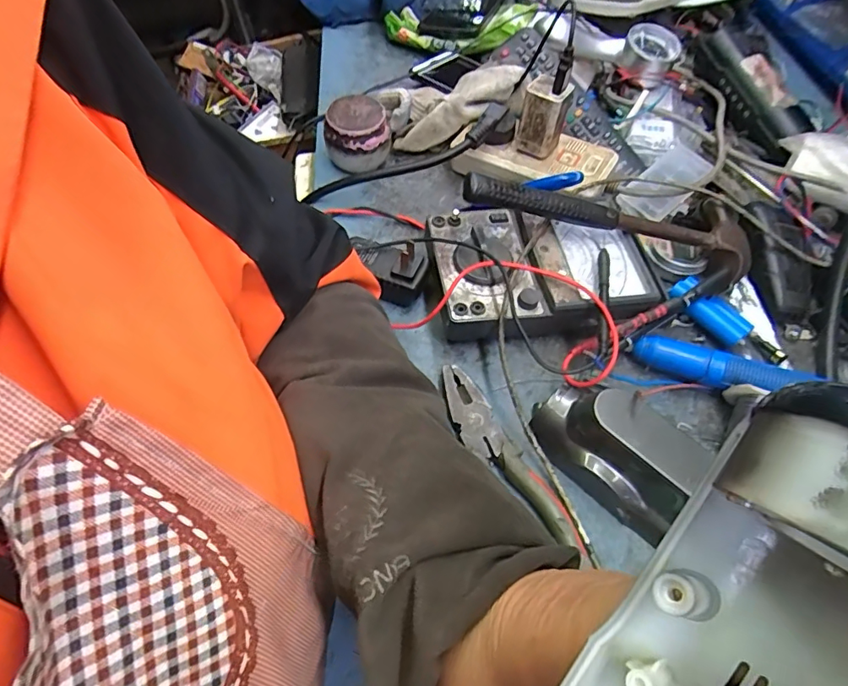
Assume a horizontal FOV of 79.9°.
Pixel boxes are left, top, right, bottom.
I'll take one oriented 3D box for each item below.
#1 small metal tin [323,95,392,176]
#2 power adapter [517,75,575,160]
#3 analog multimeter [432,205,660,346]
[{"bbox_3d":[-0.063,-0.195,0.490,0.054,0.057,0.058,2,57,-3],"label":"small metal tin"},{"bbox_3d":[0.105,-0.200,0.450,0.036,0.064,0.026,24,59,11],"label":"power adapter"},{"bbox_3d":[0.093,-0.049,0.411,0.175,0.053,0.125,2,57,-3],"label":"analog multimeter"}]

